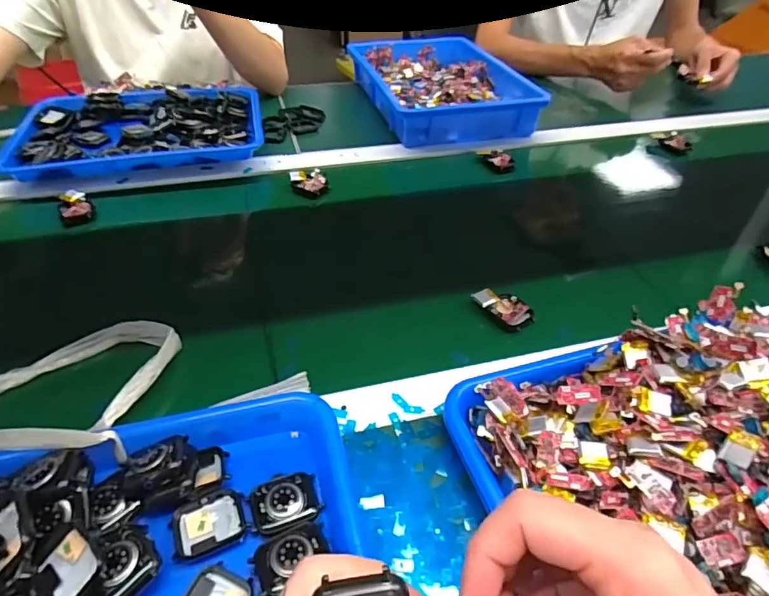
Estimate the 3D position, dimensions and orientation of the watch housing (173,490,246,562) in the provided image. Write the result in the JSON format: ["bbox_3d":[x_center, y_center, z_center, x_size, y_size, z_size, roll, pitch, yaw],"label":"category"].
[{"bbox_3d":[-0.115,0.148,0.331,0.043,0.009,0.037,-14,46,-17],"label":"watch housing"}]

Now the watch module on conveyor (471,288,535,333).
[{"bbox_3d":[0.121,0.009,0.506,0.040,0.010,0.056,-27,51,-28],"label":"watch module on conveyor"}]

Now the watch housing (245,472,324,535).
[{"bbox_3d":[-0.068,0.138,0.340,0.047,0.008,0.036,-10,45,-13],"label":"watch housing"}]

